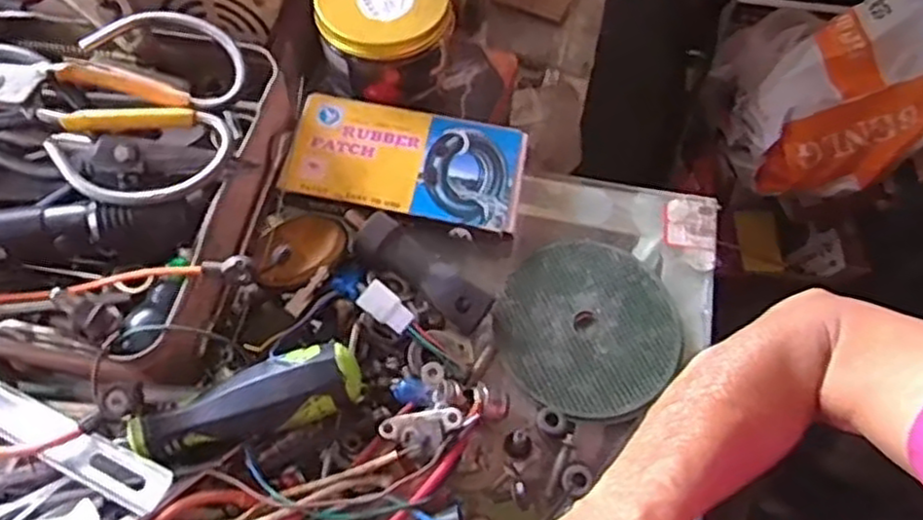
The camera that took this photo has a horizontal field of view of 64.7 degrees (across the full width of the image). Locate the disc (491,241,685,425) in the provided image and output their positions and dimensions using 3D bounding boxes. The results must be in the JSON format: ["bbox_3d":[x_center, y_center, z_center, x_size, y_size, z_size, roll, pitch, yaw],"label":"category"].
[{"bbox_3d":[0.072,0.036,0.413,0.101,0.005,0.103,1,64,-2],"label":"disc"}]

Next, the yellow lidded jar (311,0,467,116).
[{"bbox_3d":[-0.044,-0.142,0.471,0.085,0.072,0.080,1,64,-2],"label":"yellow lidded jar"}]

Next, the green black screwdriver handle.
[{"bbox_3d":[-0.101,0.068,0.344,0.105,0.026,0.032,-17,66,-11],"label":"green black screwdriver handle"}]

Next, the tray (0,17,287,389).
[{"bbox_3d":[-0.234,-0.049,0.388,0.268,0.064,0.206,10,64,2],"label":"tray"}]

